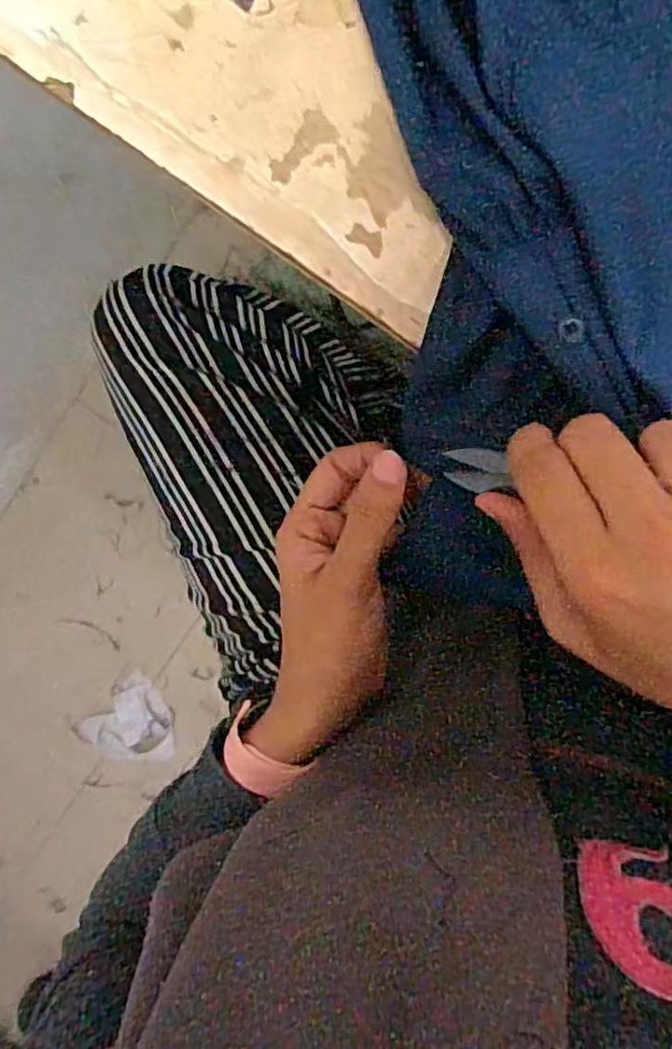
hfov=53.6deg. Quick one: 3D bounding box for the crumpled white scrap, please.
[{"bbox_3d":[-0.376,0.374,1.221,0.162,0.038,0.155,-34,90,10],"label":"crumpled white scrap"}]

